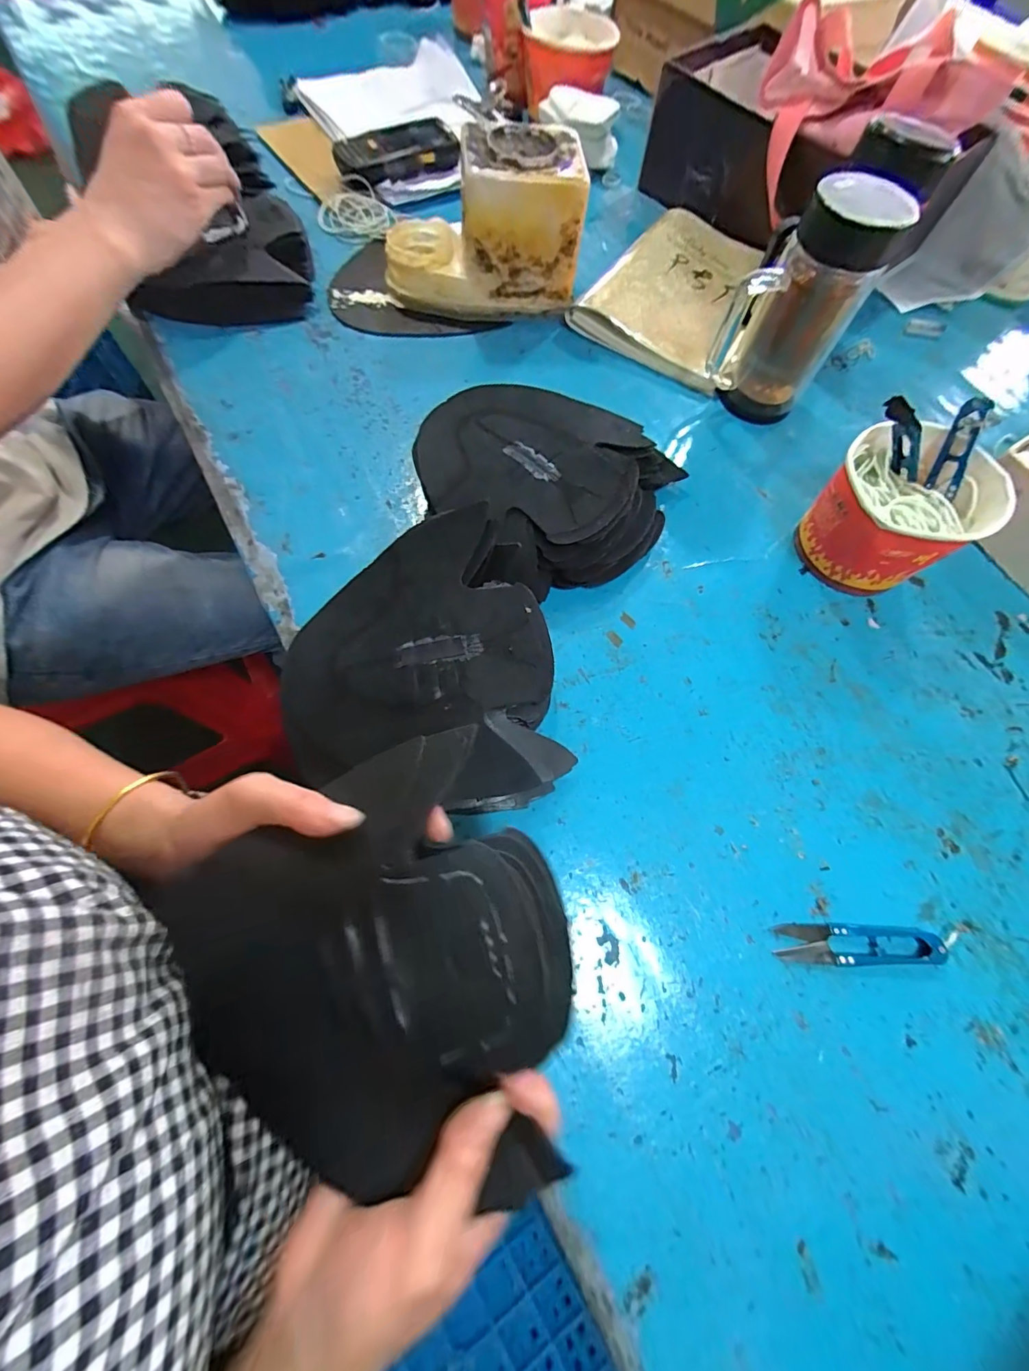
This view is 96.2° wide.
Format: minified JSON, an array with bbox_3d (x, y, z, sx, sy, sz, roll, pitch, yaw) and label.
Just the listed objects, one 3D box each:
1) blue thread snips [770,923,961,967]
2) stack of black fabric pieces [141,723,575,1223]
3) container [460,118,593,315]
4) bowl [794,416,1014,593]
[{"bbox_3d":[0.222,0.164,0.292,0.114,0.007,0.023,2,69,-2],"label":"blue thread snips"},{"bbox_3d":[-0.066,0.140,0.214,0.188,0.028,0.181,-30,80,9],"label":"stack of black fabric pieces"},{"bbox_3d":[0.005,-0.461,0.462,0.111,0.110,0.094,-4,69,-4],"label":"container"},{"bbox_3d":[0.301,-0.137,0.373,0.124,0.082,0.112,-28,73,-12],"label":"bowl"}]

